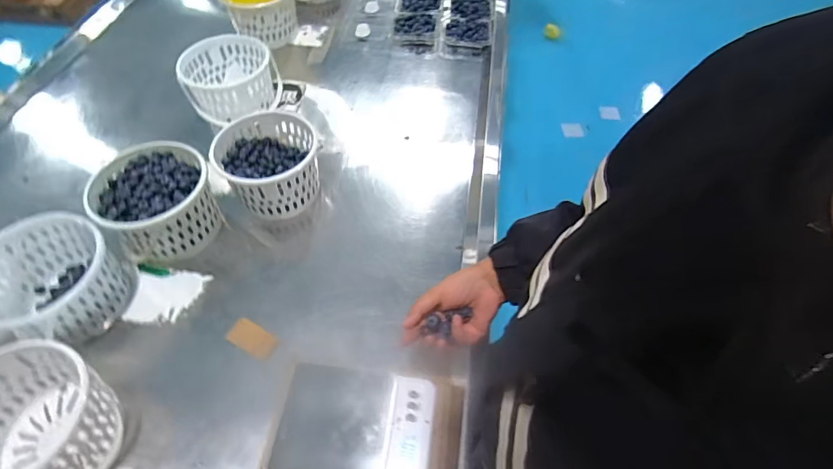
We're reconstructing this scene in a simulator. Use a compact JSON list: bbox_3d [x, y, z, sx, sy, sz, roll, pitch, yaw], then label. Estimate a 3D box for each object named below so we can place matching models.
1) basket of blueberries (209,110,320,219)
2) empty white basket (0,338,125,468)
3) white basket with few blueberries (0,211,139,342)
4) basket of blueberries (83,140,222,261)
[{"bbox_3d":[-0.254,-0.120,0.788,0.166,0.115,0.176,0,54,-1],"label":"basket of blueberries"},{"bbox_3d":[-0.467,0.239,0.534,0.173,0.115,0.182,0,54,-1],"label":"empty white basket"},{"bbox_3d":[-0.530,0.075,0.657,0.175,0.125,0.172,0,54,-1],"label":"white basket with few blueberries"},{"bbox_3d":[-0.424,-0.047,0.741,0.181,0.127,0.178,0,54,-1],"label":"basket of blueberries"}]

